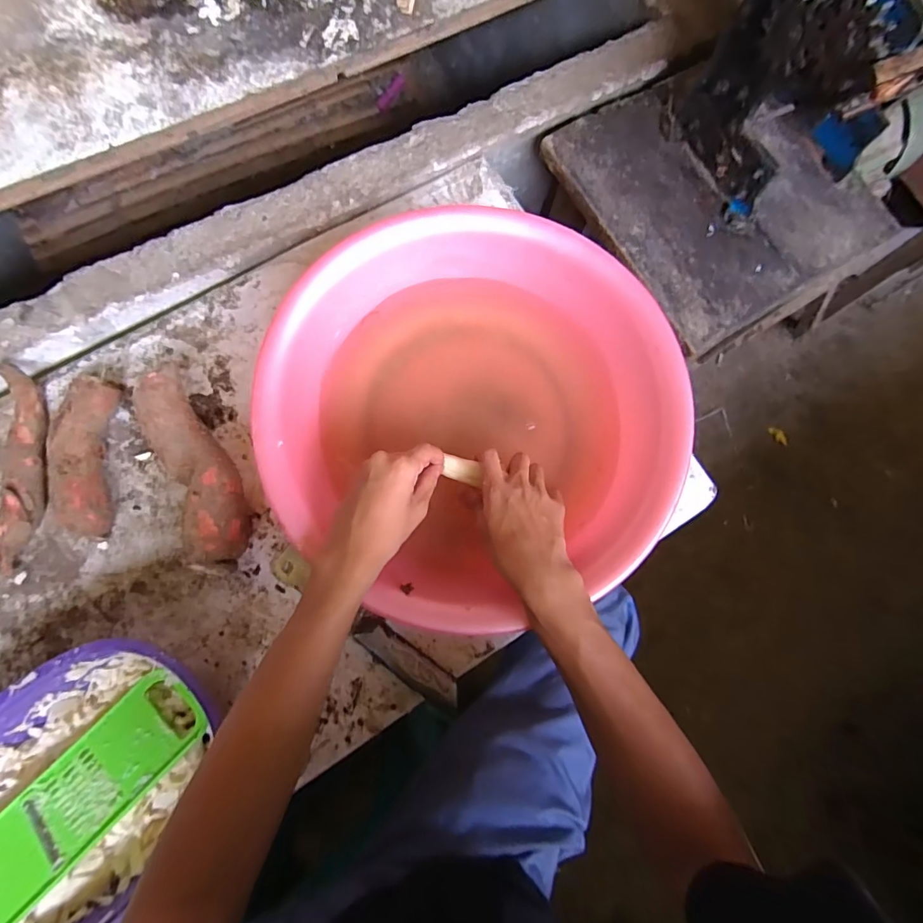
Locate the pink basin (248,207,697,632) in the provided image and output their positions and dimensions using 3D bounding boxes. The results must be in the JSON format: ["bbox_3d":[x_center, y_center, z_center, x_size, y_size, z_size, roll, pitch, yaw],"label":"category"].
[{"bbox_3d":[0.022,-0.035,0.496,0.394,0.136,0.360,1,77,-2],"label":"pink basin"}]

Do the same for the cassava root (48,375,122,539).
[{"bbox_3d":[-0.402,-0.008,0.500,0.044,0.050,0.172,-7,77,-4],"label":"cassava root"}]

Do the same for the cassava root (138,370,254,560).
[{"bbox_3d":[-0.277,0.009,0.497,0.063,0.063,0.198,-22,79,-7],"label":"cassava root"}]

